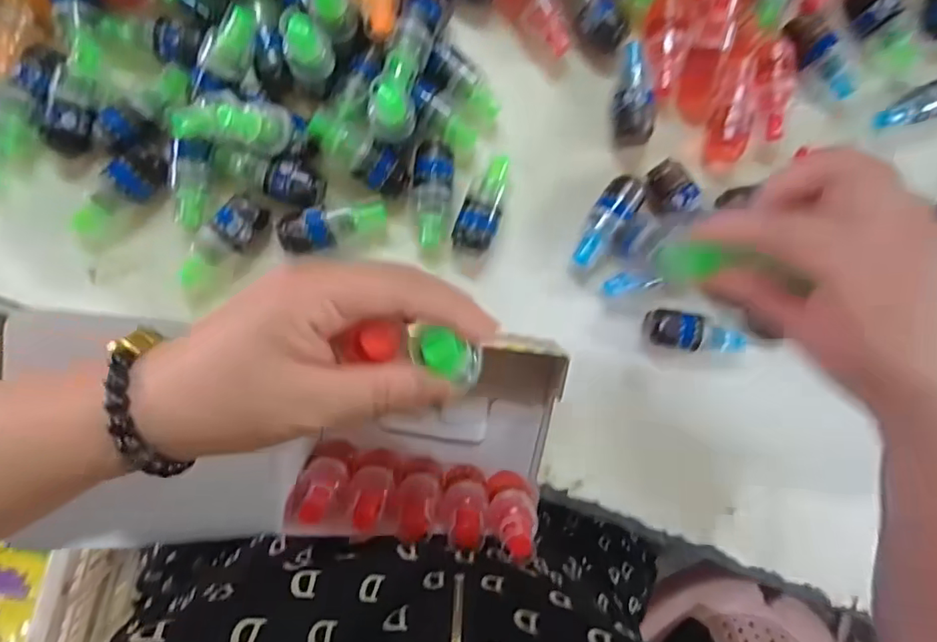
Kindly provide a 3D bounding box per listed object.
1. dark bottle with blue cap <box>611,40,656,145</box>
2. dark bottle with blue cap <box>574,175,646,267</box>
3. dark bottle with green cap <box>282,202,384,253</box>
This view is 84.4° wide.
[{"bbox_3d":[0.127,-0.177,0.405,0.029,0.023,0.077,-6,87,-6],"label":"dark bottle with blue cap"},{"bbox_3d":[0.106,-0.078,0.397,0.026,0.022,0.079,38,84,-2],"label":"dark bottle with blue cap"},{"bbox_3d":[-0.096,-0.069,0.374,0.075,0.023,0.030,-16,93,-20],"label":"dark bottle with green cap"}]

